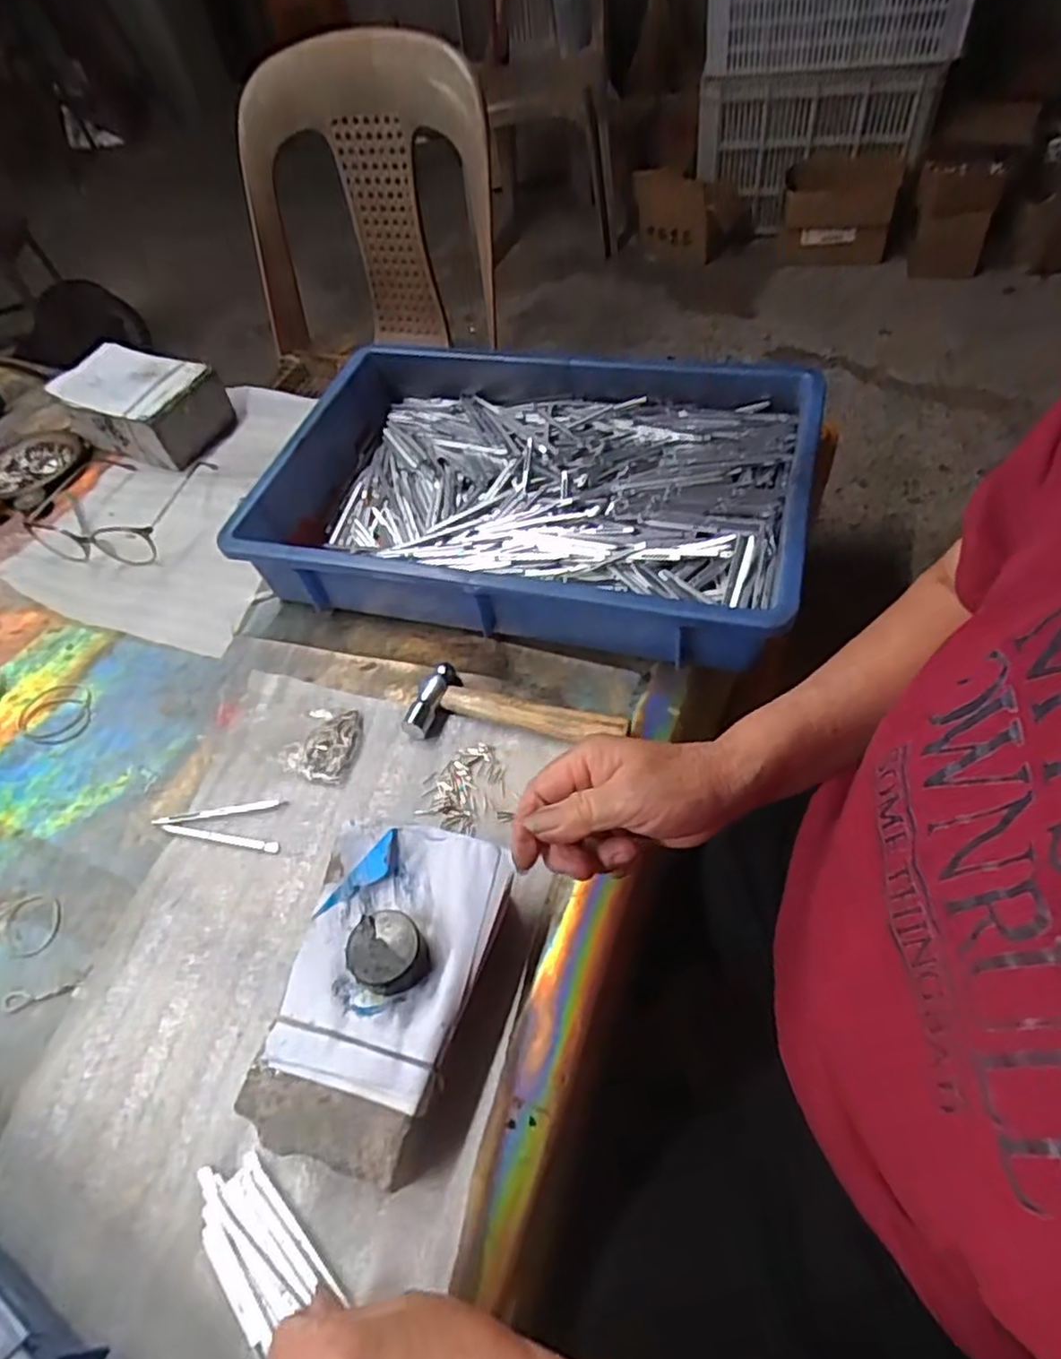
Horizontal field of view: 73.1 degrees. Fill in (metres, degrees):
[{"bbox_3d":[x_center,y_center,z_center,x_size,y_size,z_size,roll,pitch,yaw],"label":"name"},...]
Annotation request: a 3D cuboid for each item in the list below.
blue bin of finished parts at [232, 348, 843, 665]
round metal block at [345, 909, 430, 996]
[{"bbox_3d":[0.004,-0.155,0.612,0.429,0.100,0.283,9,55,15],"label":"blue bin of finished parts"},{"bbox_3d":[-0.076,0.145,0.380,0.038,0.022,0.039,-4,53,6],"label":"round metal block"}]

